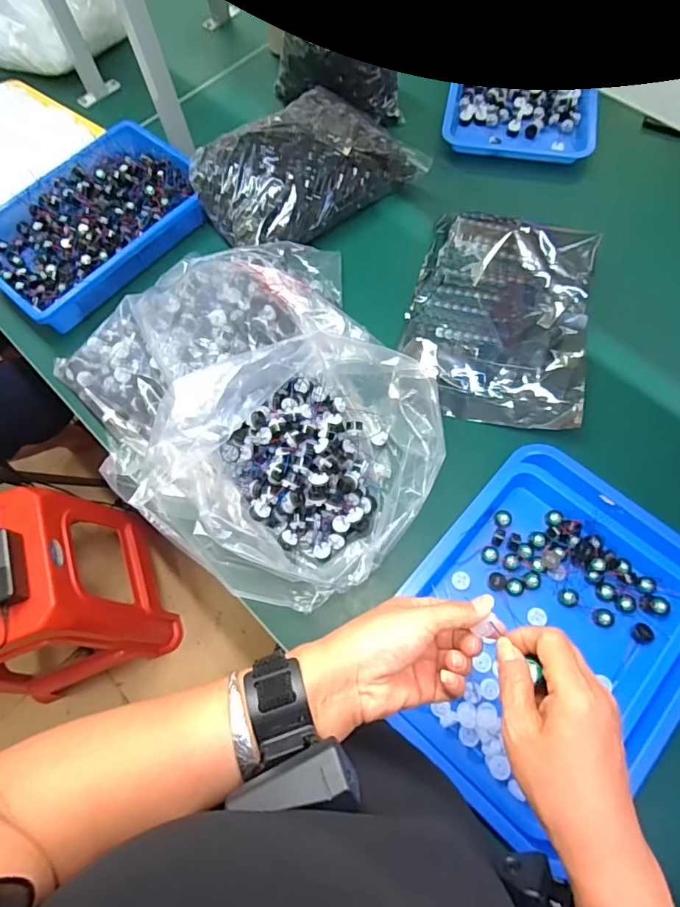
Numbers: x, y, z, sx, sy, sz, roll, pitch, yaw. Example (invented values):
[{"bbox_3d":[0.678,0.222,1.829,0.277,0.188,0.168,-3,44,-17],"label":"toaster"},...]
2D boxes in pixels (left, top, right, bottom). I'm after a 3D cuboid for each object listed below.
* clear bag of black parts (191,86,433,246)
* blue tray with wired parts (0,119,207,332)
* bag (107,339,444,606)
[{"bbox_3d":[-0.055,-0.472,0.805,0.350,0.103,0.208,-35,71,-10],"label":"clear bag of black parts"},{"bbox_3d":[-0.412,-0.392,0.808,0.263,0.059,0.376,39,75,16],"label":"blue tray with wired parts"},{"bbox_3d":[-0.020,-0.007,0.571,0.253,0.170,0.371,40,75,16],"label":"bag"}]

